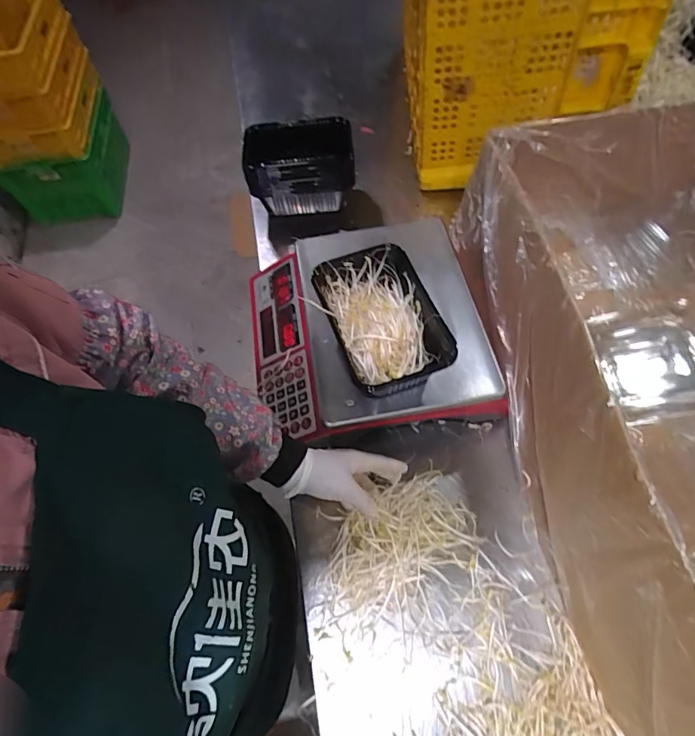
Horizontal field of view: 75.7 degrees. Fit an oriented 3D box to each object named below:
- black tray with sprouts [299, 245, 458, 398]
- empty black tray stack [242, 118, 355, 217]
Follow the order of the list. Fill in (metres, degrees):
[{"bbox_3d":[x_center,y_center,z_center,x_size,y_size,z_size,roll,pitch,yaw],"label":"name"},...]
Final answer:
[{"bbox_3d":[0.039,-0.051,0.527,0.121,0.058,0.181,-21,62,-8],"label":"black tray with sprouts"},{"bbox_3d":[-0.080,-0.339,0.787,0.180,0.119,0.137,-10,61,-2],"label":"empty black tray stack"}]

